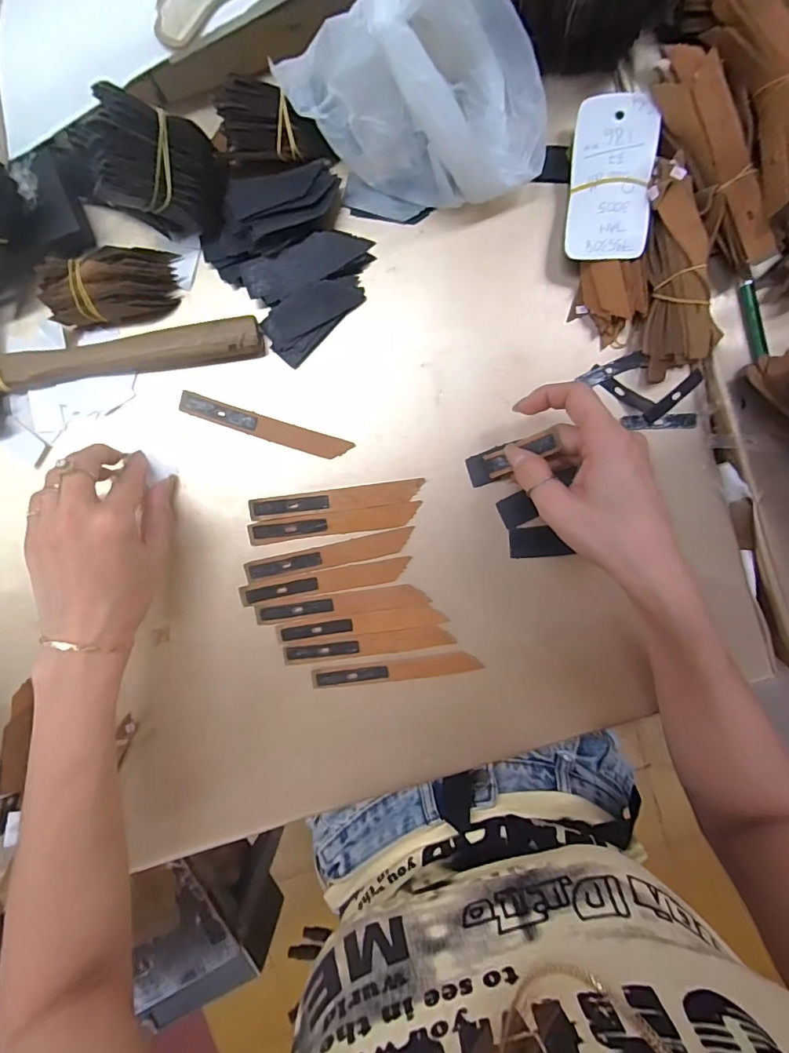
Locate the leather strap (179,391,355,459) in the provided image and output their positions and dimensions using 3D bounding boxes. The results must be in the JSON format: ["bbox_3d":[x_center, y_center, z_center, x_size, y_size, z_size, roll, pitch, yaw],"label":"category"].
[{"bbox_3d":[-0.094,-0.072,0.345,0.124,0.004,0.017,17,93,-2],"label":"leather strap"}]

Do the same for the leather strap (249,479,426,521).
[{"bbox_3d":[-0.042,-0.019,0.347,0.123,0.004,0.017,-8,94,0],"label":"leather strap"}]

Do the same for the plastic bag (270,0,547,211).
[{"bbox_3d":[0.019,-0.259,0.285,0.153,0.091,0.101,-18,94,0],"label":"plastic bag"}]

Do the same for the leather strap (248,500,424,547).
[{"bbox_3d":[-0.044,-0.002,0.350,0.124,0.004,0.017,-7,94,0],"label":"leather strap"}]

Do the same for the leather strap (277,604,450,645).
[{"bbox_3d":[-0.025,0.073,0.353,0.123,0.004,0.016,-7,94,0],"label":"leather strap"}]

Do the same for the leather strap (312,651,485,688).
[{"bbox_3d":[0.002,0.108,0.355,0.124,0.004,0.017,-6,94,0],"label":"leather strap"}]

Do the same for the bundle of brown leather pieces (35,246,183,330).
[{"bbox_3d":[-0.194,-0.165,0.324,0.082,0.031,0.039,-11,94,0],"label":"bundle of brown leather pieces"}]

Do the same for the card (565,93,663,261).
[{"bbox_3d":[0.146,-0.232,0.318,0.052,0.006,0.101,4,96,8],"label":"card"}]

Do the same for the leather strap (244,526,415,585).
[{"bbox_3d":[-0.048,0.022,0.351,0.124,0.004,0.018,-13,94,0],"label":"leather strap"}]

